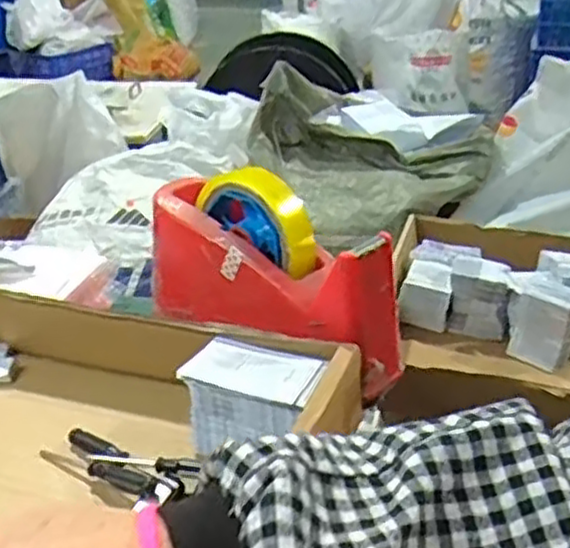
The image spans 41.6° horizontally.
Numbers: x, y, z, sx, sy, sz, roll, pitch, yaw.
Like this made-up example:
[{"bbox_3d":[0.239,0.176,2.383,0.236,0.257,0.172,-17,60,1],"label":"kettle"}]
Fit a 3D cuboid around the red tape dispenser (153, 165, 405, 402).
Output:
[{"bbox_3d":[-0.015,-0.005,0.505,0.196,0.102,0.061,20,34,35],"label":"red tape dispenser"}]

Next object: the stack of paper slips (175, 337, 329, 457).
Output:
[{"bbox_3d":[-0.018,0.071,0.445,0.075,0.041,0.056,8,29,17],"label":"stack of paper slips"}]

